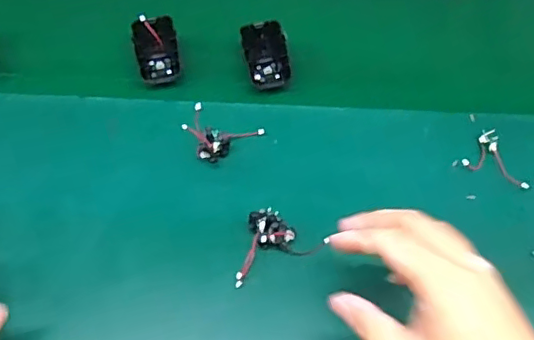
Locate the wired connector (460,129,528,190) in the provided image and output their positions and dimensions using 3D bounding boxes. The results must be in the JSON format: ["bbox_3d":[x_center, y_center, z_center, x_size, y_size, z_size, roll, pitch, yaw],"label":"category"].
[{"bbox_3d":[0.223,-0.009,0.540,0.060,0.010,0.045,30,66,16],"label":"wired connector"}]

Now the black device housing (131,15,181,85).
[{"bbox_3d":[-0.112,-0.126,0.577,0.042,0.036,0.056,-11,62,-6],"label":"black device housing"}]

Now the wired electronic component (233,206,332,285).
[{"bbox_3d":[0.002,0.060,0.490,0.077,0.019,0.049,-21,63,-11],"label":"wired electronic component"}]

